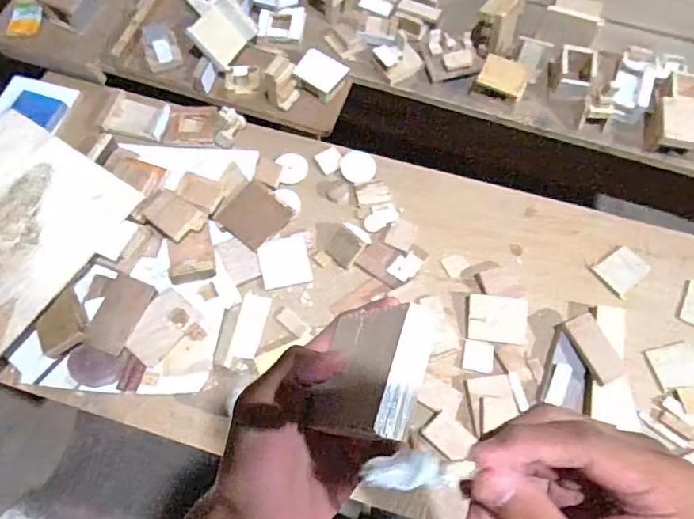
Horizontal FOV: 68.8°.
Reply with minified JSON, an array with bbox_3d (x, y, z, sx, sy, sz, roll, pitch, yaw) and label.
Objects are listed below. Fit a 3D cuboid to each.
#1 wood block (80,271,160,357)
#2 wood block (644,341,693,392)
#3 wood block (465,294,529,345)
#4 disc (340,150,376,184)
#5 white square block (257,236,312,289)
[{"bbox_3d":[-0.330,0.080,0.733,0.065,0.012,0.110,22,69,10],"label":"wood block"},{"bbox_3d":[0.477,0.153,0.730,0.074,0.011,0.061,-12,67,-4],"label":"wood block"},{"bbox_3d":[0.220,0.088,0.745,0.089,0.021,0.064,8,71,3],"label":"wood block"},{"bbox_3d":[0.019,-0.157,0.856,0.059,0.004,0.061,-1,67,1],"label":"disc"},{"bbox_3d":[-0.096,0.006,0.787,0.075,0.014,0.072,-14,68,-4],"label":"white square block"}]

